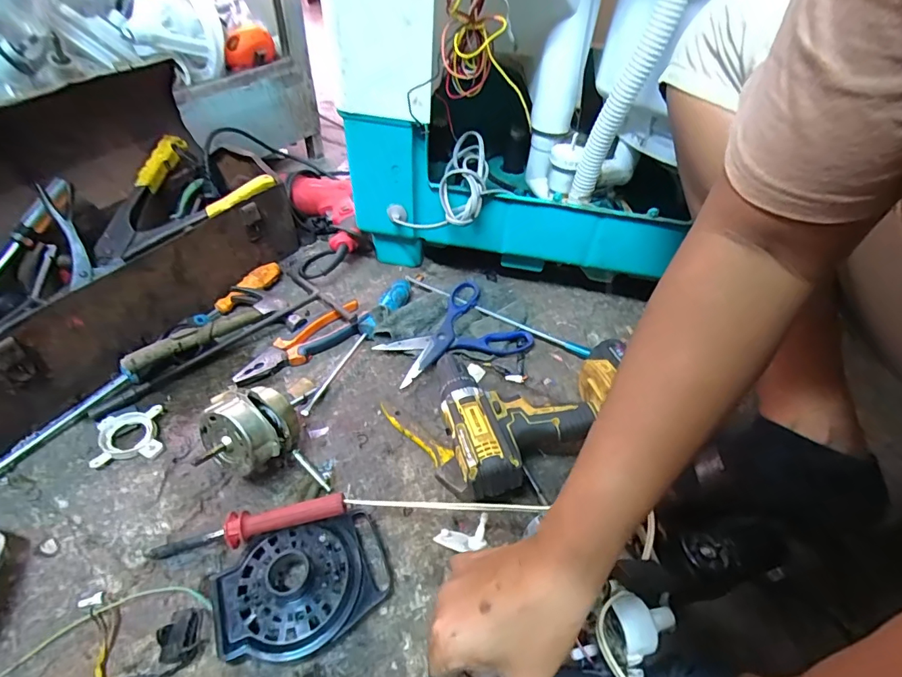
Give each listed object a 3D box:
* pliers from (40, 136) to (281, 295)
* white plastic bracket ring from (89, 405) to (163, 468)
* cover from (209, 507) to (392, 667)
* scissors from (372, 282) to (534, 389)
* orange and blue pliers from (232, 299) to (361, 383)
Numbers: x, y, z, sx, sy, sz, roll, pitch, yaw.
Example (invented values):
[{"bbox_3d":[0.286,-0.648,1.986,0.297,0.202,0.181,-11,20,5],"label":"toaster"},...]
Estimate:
[{"bbox_3d":[-0.394,-0.175,0.615,0.158,0.071,0.269,26,51,18],"label":"pliers"},{"bbox_3d":[-0.349,0.106,0.501,0.065,0.014,0.060,-11,49,-17],"label":"white plastic bracket ring"},{"bbox_3d":[-0.128,0.217,0.406,0.142,0.032,0.103,-12,49,-17],"label":"cover"},{"bbox_3d":[0.003,0.004,0.623,0.181,0.026,0.133,-30,57,-30],"label":"scissors"},{"bbox_3d":[-0.192,0.005,0.609,0.186,0.020,0.053,-31,57,-30],"label":"orange and blue pliers"}]

